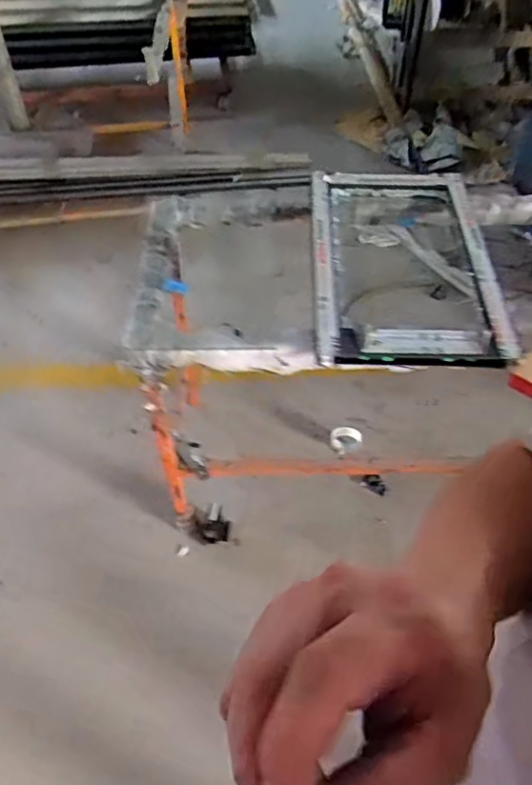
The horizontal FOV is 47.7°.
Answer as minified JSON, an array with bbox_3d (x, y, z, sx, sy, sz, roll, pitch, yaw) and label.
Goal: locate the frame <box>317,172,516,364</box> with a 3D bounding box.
[{"bbox_3d":[0.283,-0.278,1.240,0.384,0.073,0.580,2,49,2],"label":"frame"}]

